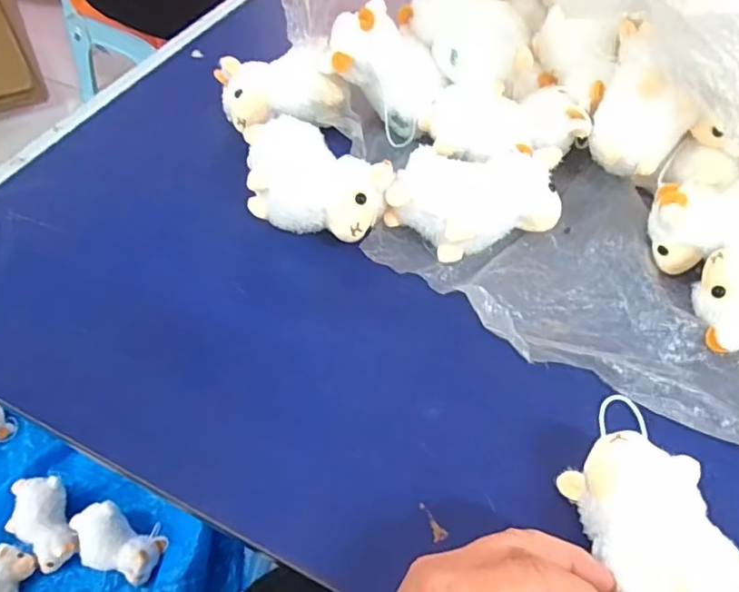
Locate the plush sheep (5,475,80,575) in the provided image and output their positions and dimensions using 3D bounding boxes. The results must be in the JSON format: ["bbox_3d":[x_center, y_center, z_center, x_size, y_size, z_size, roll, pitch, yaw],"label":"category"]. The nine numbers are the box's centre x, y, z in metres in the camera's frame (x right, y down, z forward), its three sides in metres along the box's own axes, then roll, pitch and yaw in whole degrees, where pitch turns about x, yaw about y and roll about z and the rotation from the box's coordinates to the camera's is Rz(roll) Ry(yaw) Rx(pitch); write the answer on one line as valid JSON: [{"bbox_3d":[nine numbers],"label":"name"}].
[{"bbox_3d":[-0.449,0.313,0.778,0.082,0.052,0.123,-22,57,-18],"label":"plush sheep"}]

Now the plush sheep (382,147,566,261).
[{"bbox_3d":[0.076,-0.065,0.420,0.124,0.056,0.077,7,54,5],"label":"plush sheep"}]

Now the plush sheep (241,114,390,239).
[{"bbox_3d":[-0.047,-0.080,0.433,0.081,0.059,0.121,-39,62,-25],"label":"plush sheep"}]

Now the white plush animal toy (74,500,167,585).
[{"bbox_3d":[-0.343,0.332,0.770,0.120,0.059,0.080,17,54,11],"label":"white plush animal toy"}]

